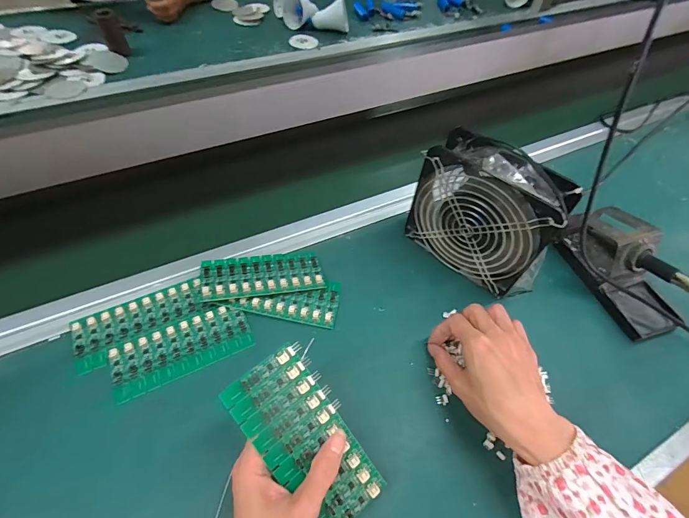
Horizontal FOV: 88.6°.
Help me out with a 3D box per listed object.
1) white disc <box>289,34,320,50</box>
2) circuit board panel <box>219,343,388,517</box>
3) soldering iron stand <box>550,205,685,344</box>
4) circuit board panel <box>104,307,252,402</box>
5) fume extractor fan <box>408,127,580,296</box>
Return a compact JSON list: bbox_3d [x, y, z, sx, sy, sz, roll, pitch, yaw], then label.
[{"bbox_3d":[-0.092,-0.492,0.799,0.063,0.011,0.063,2,55,-3],"label":"white disc"},{"bbox_3d":[-0.027,0.138,0.270,0.063,0.009,0.136,-37,92,-25],"label":"circuit board panel"},{"bbox_3d":[0.339,0.011,0.426,0.072,0.075,0.154,-15,58,-14],"label":"soldering iron stand"},{"bbox_3d":[-0.169,0.092,0.371,0.136,0.008,0.056,-22,60,-18],"label":"circuit board panel"},{"bbox_3d":[0.158,-0.047,0.402,0.157,0.153,0.056,36,60,20],"label":"fume extractor fan"}]

